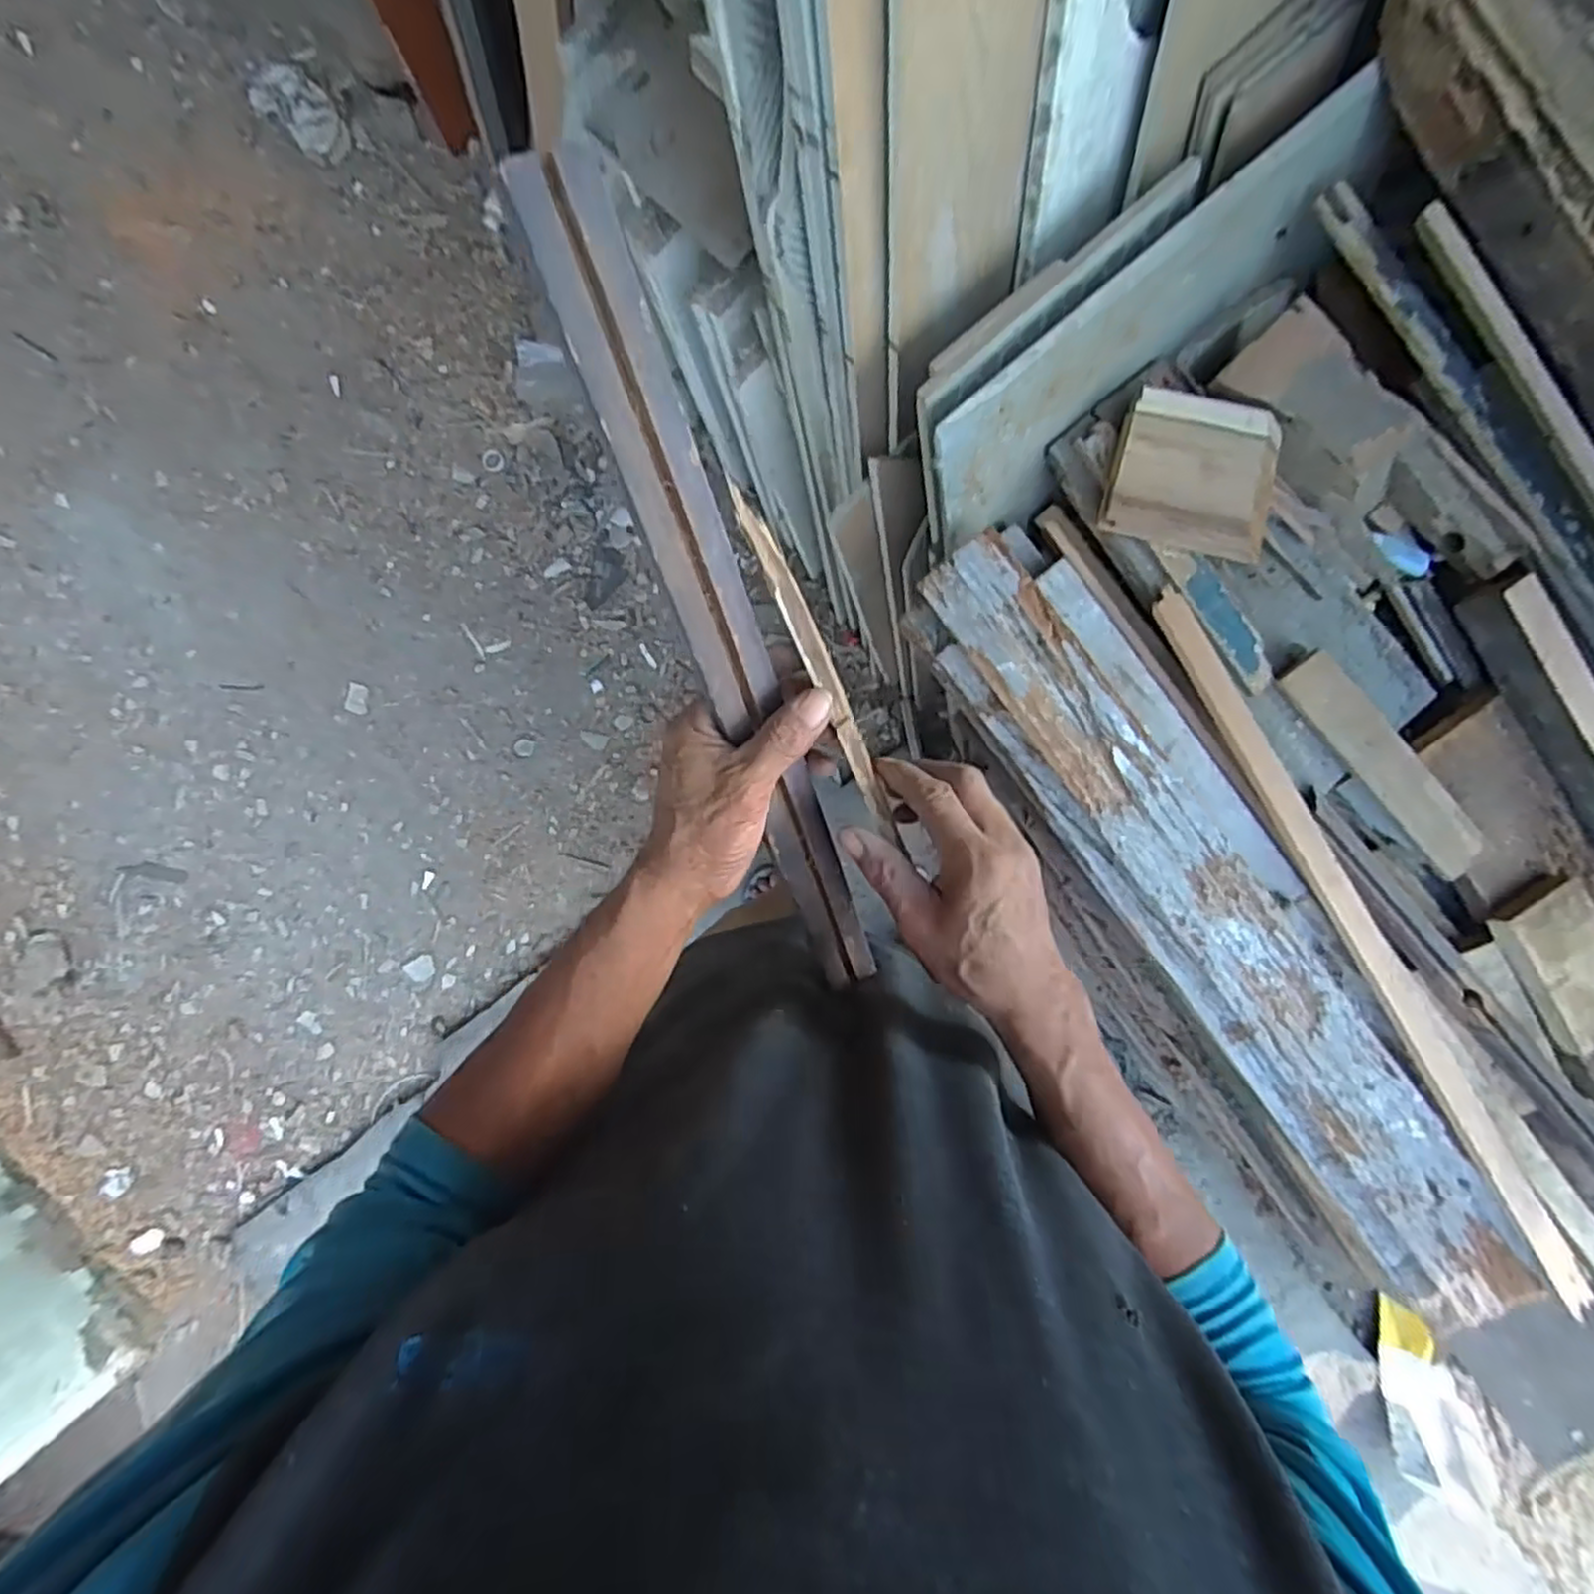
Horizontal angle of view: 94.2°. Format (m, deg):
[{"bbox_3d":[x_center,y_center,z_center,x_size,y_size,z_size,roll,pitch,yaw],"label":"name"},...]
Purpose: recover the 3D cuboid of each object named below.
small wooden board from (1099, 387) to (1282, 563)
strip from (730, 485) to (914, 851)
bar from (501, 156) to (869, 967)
[{"bbox_3d":[0.383,-0.310,0.711,0.158,0.029,0.142,14,90,3],"label":"small wooden board"},{"bbox_3d":[0.017,-0.058,0.393,0.015,0.012,0.210,-27,115,-1],"label":"strip"},{"bbox_3d":[-0.028,-0.060,0.394,0.040,0.019,0.442,-20,121,-1],"label":"bar"}]

